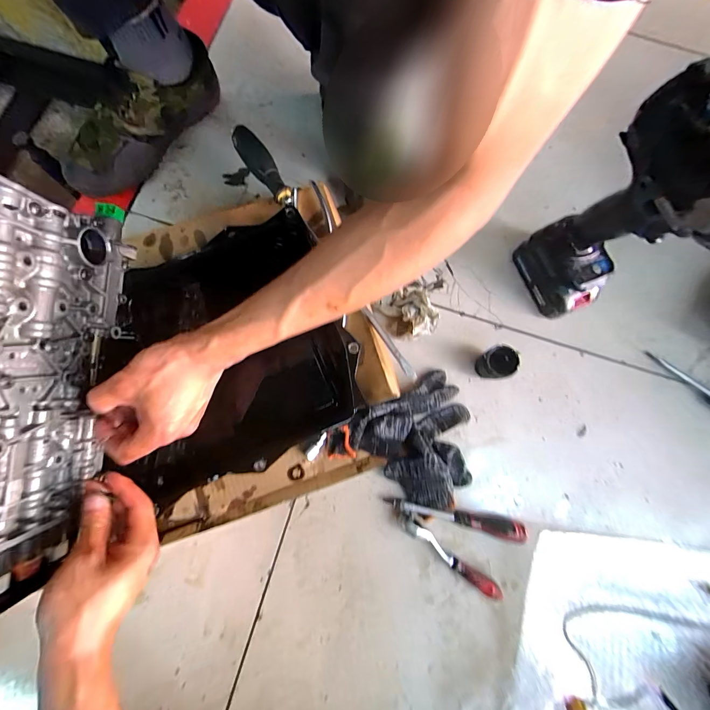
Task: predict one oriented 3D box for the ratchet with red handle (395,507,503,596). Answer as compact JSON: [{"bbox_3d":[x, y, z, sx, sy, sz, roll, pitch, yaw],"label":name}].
[{"bbox_3d":[0.103,0.229,0.386,0.141,0.019,0.021,37,81,7],"label":"ratchet with red handle"}]

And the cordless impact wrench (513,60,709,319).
[{"bbox_3d":[0.278,-0.105,0.345,0.069,0.252,0.176,-16,79,-8],"label":"cordless impact wrench"}]

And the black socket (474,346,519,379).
[{"bbox_3d":[0.174,0.012,0.414,0.038,0.047,0.037,0,79,0],"label":"black socket"}]

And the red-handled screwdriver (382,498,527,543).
[{"bbox_3d":[0.116,0.188,0.391,0.157,0.026,0.020,12,79,2],"label":"red-handled screwdriver"}]

